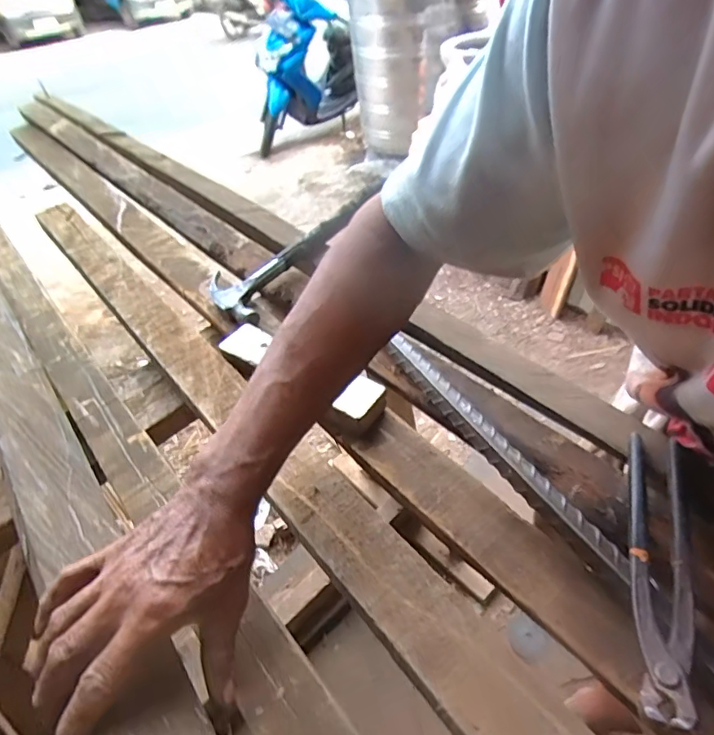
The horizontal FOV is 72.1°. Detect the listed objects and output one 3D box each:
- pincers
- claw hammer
[{"bbox_3d":[0.219,0.135,0.354,0.039,0.014,0.215,11,45,18],"label":"pincers"},{"bbox_3d":[-0.074,-0.183,0.700,0.308,0.027,0.107,-42,52,-17],"label":"claw hammer"}]

